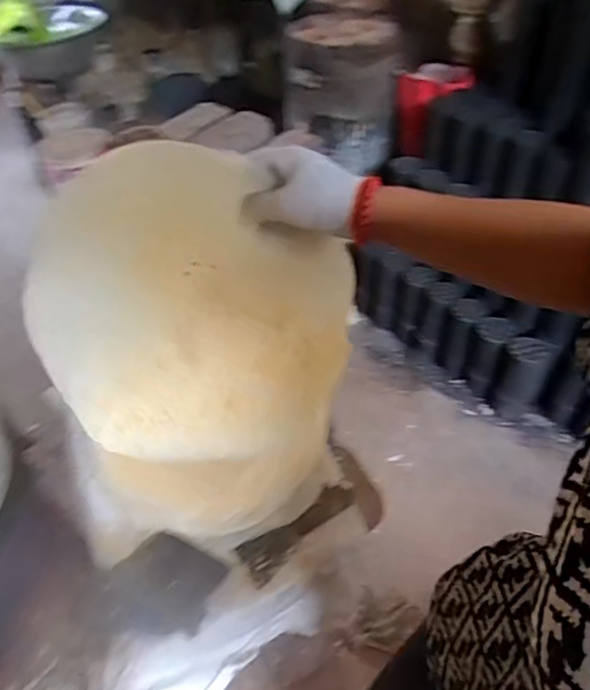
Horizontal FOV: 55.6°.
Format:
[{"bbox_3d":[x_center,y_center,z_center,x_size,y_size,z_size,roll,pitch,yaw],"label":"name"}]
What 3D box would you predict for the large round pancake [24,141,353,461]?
[{"bbox_3d":[-0.113,-0.030,0.605,0.336,0.333,0.032,11,19,-2],"label":"large round pancake"}]

